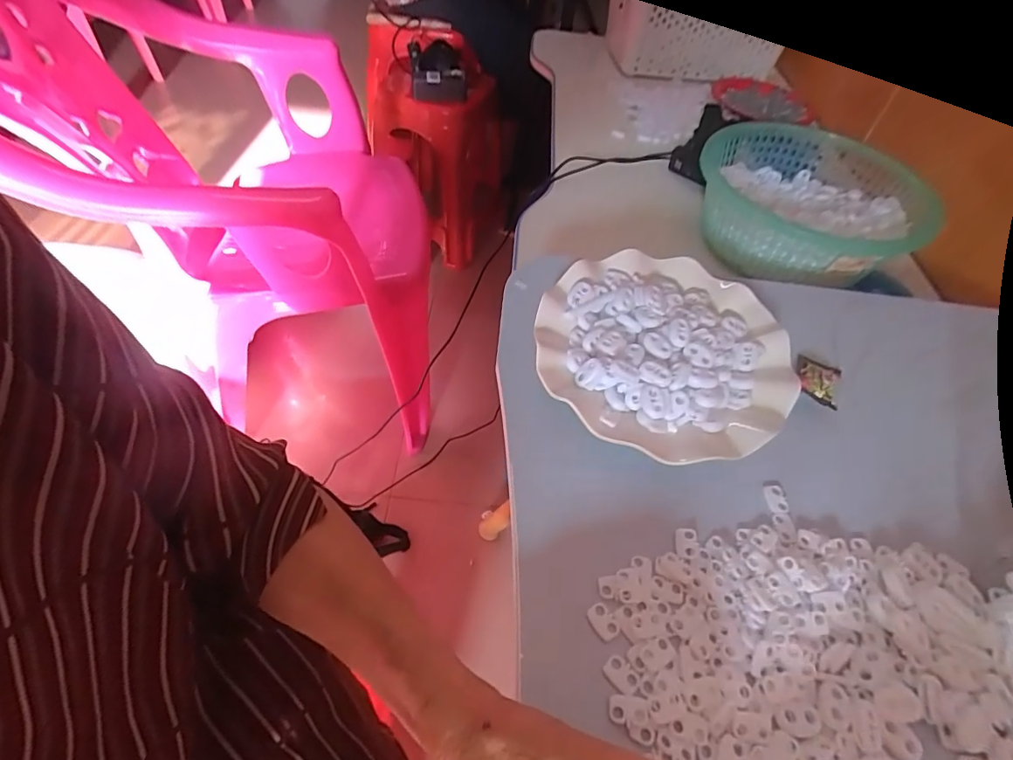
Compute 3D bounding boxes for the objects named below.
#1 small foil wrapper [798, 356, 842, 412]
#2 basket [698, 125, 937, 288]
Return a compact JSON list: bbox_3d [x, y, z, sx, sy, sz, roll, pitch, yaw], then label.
[{"bbox_3d":[0.224,0.000,0.360,0.031,0.011,0.049,28,54,16],"label":"small foil wrapper"},{"bbox_3d":[0.313,-0.184,0.523,0.191,0.077,0.193,3,51,-3],"label":"basket"}]

